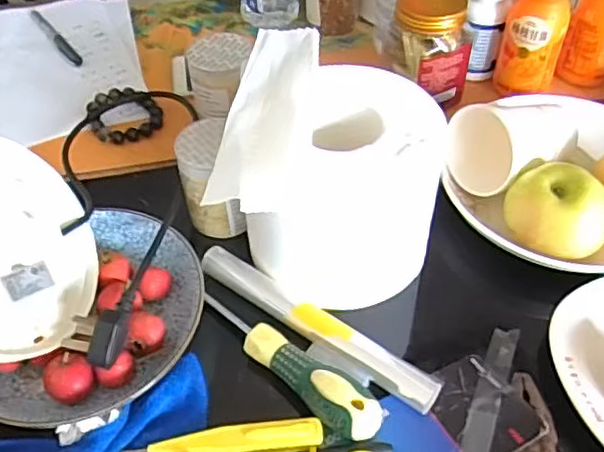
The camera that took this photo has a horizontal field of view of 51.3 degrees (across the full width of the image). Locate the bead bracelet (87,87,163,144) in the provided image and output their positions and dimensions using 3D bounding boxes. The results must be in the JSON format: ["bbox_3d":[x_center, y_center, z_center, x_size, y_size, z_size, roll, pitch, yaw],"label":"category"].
[{"bbox_3d":[-0.176,-0.112,0.621,0.068,0.011,0.067,-17,50,-12],"label":"bead bracelet"}]

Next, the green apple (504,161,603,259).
[{"bbox_3d":[0.194,-0.007,0.483,0.068,0.060,0.064,-2,49,2],"label":"green apple"}]

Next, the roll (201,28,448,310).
[{"bbox_3d":[0.026,-0.045,0.477,0.146,0.120,0.173,5,49,8],"label":"roll"}]

